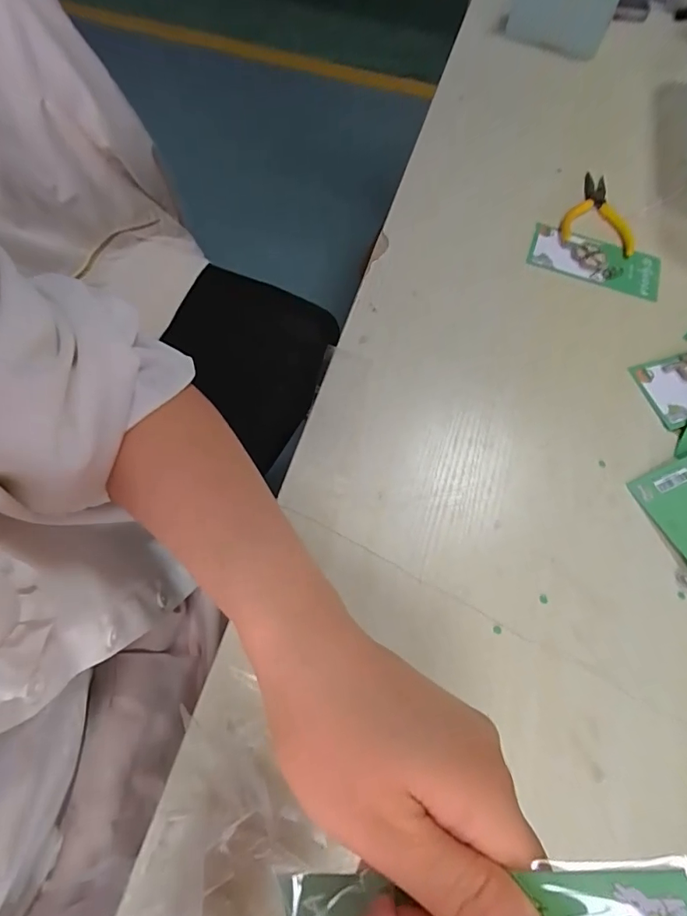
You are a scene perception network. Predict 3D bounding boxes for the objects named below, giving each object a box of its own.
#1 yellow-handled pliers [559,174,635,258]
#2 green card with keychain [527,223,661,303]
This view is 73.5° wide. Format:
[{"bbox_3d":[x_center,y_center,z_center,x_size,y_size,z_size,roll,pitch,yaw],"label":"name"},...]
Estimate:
[{"bbox_3d":[0.273,-0.267,0.493,0.073,0.011,0.120,16,64,4],"label":"yellow-handled pliers"},{"bbox_3d":[0.256,-0.200,0.467,0.129,0.006,0.062,19,64,5],"label":"green card with keychain"}]

